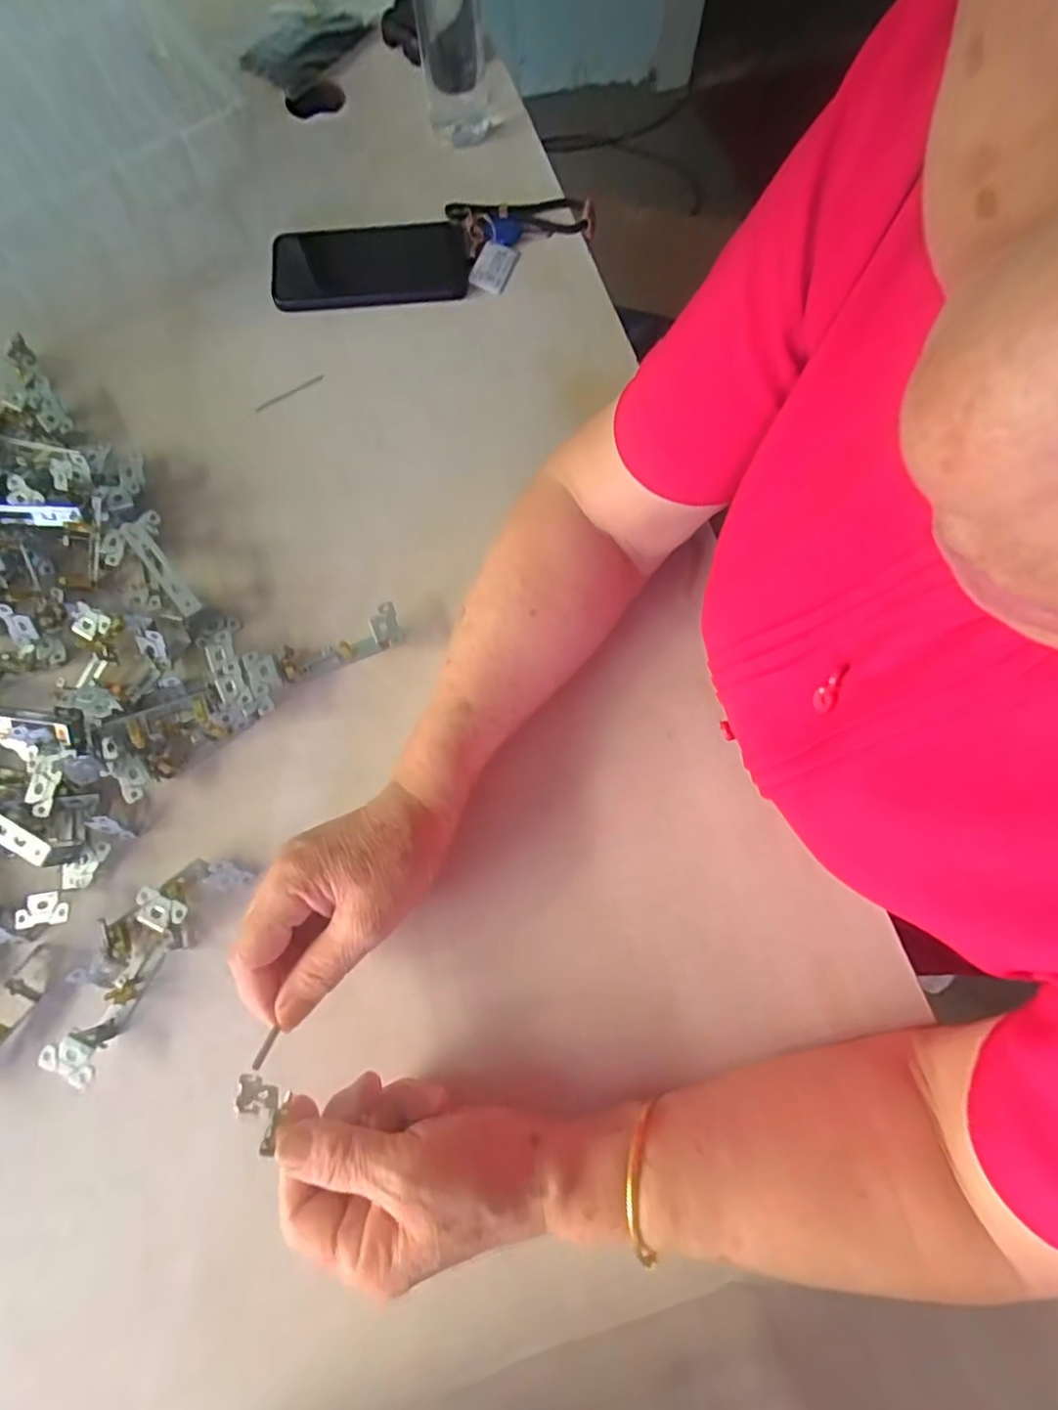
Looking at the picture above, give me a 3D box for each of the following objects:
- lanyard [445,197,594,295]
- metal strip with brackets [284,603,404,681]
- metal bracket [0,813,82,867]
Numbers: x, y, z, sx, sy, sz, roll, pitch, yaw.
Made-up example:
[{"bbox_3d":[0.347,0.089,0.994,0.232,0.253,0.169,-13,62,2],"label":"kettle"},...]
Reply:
[{"bbox_3d":[-0.001,-0.413,0.516,0.118,0.016,0.089,-15,81,-8],"label":"lanyard"},{"bbox_3d":[-0.131,-0.043,0.409,0.085,0.017,0.026,-20,75,-5],"label":"metal strip with brackets"},{"bbox_3d":[-0.320,0.080,0.370,0.072,0.030,0.016,24,75,7],"label":"metal bracket"}]

